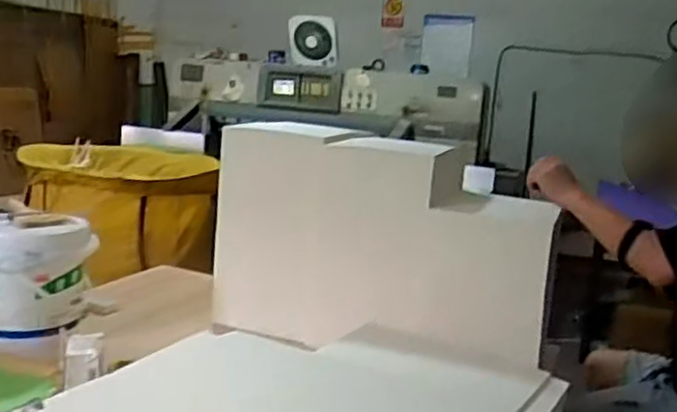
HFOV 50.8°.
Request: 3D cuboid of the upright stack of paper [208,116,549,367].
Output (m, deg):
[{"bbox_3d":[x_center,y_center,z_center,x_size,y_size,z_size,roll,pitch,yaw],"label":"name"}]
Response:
[{"bbox_3d":[0.085,0.090,1.573,0.750,0.460,0.142,10,11,23],"label":"upright stack of paper"}]

